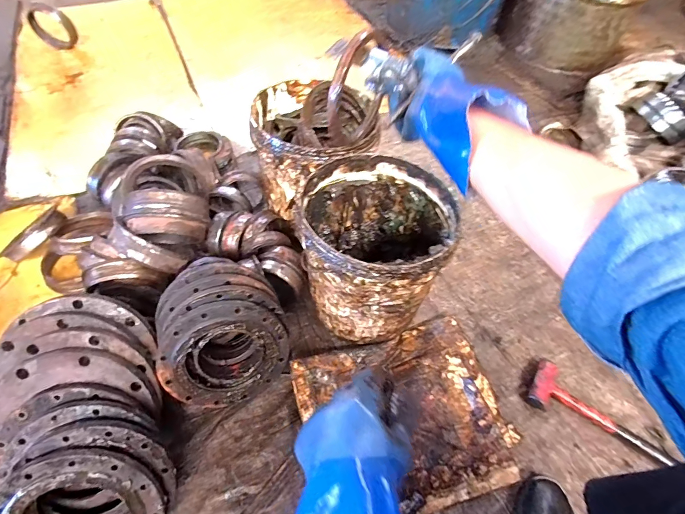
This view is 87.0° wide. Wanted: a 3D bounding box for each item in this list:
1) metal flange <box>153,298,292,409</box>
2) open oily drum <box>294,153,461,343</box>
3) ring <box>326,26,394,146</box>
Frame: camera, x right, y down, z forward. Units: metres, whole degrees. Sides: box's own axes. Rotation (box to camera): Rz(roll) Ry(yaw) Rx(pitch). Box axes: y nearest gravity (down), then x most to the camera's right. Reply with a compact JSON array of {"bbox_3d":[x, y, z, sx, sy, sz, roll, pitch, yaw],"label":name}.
[{"bbox_3d":[-0.231,0.196,0.721,0.243,0.234,0.025,-17,29,-14],"label":"metal flange"},{"bbox_3d":[0.063,-0.012,0.794,0.303,0.285,0.292,1,54,-2],"label":"open oily drum"},{"bbox_3d":[0.026,-0.274,0.590,0.031,0.183,0.158,25,20,28],"label":"ring"}]

